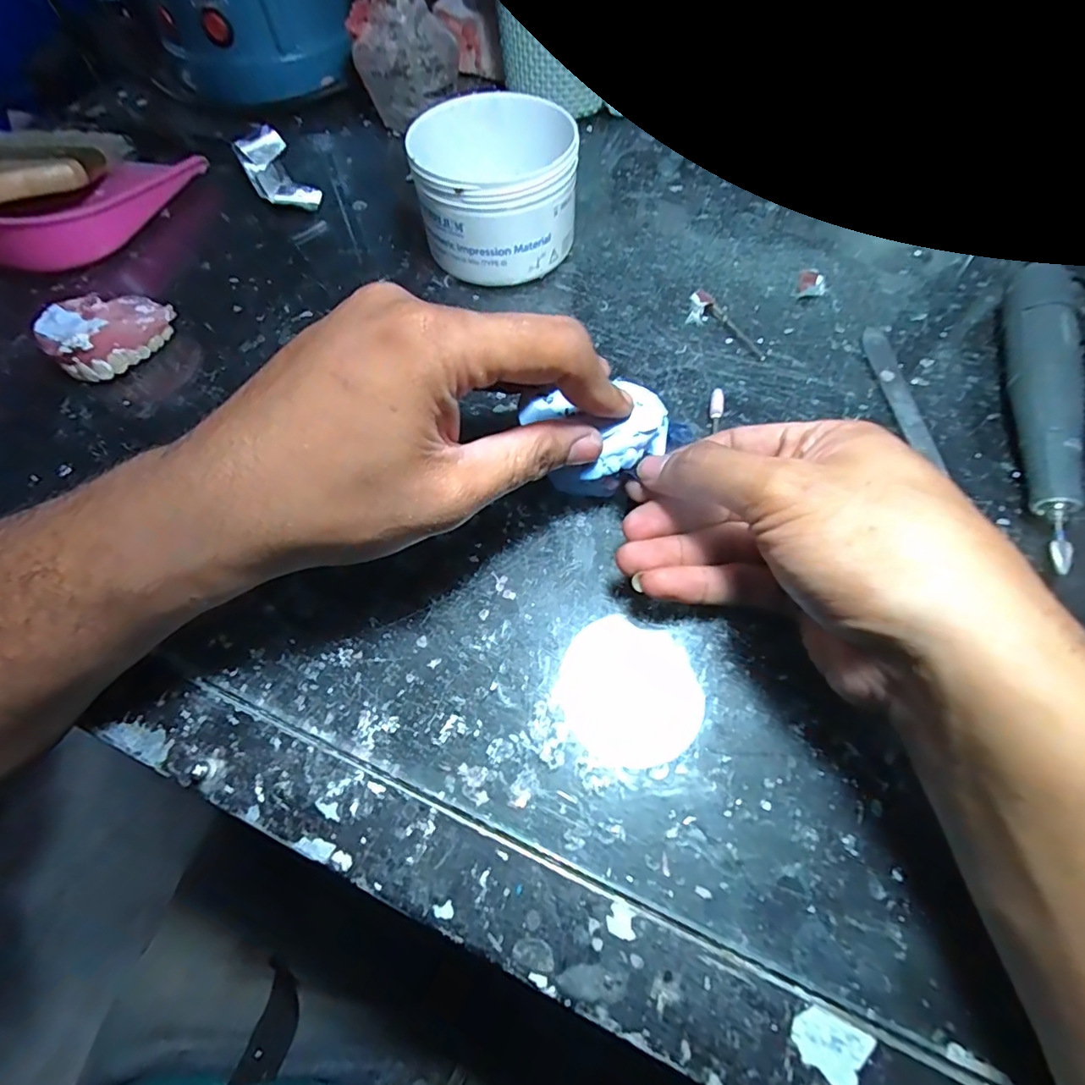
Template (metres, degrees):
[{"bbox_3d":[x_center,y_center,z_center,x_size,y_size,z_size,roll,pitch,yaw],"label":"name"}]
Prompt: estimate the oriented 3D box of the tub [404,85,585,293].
[{"bbox_3d":[-0.027,-0.201,0.302,0.089,0.070,0.083,-15,63,-6],"label":"tub"}]

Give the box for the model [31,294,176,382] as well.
[{"bbox_3d":[-0.233,-0.115,0.285,0.040,0.025,0.058,38,70,19],"label":"model"}]

